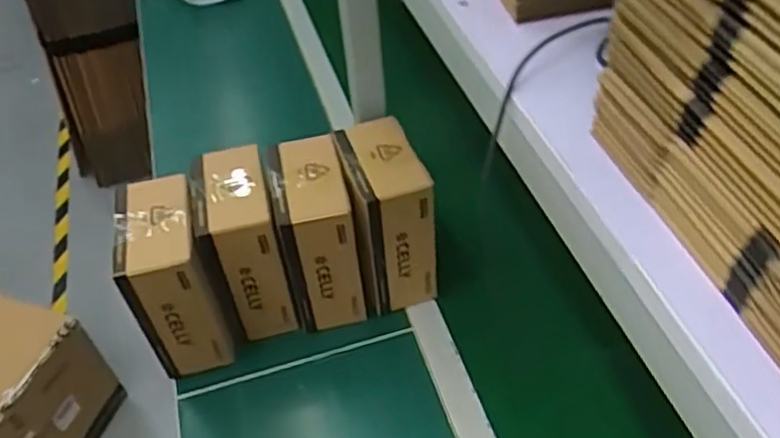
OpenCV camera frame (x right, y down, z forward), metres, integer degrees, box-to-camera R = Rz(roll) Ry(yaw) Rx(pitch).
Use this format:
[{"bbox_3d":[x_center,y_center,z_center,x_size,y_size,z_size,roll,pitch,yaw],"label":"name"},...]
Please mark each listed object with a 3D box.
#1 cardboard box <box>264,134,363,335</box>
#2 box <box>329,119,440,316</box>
[{"bbox_3d":[-0.093,0.018,0.845,0.087,0.187,0.145,-12,46,-7],"label":"cardboard box"},{"bbox_3d":[-0.006,-0.005,0.863,0.095,0.194,0.147,-12,46,-6],"label":"box"}]

